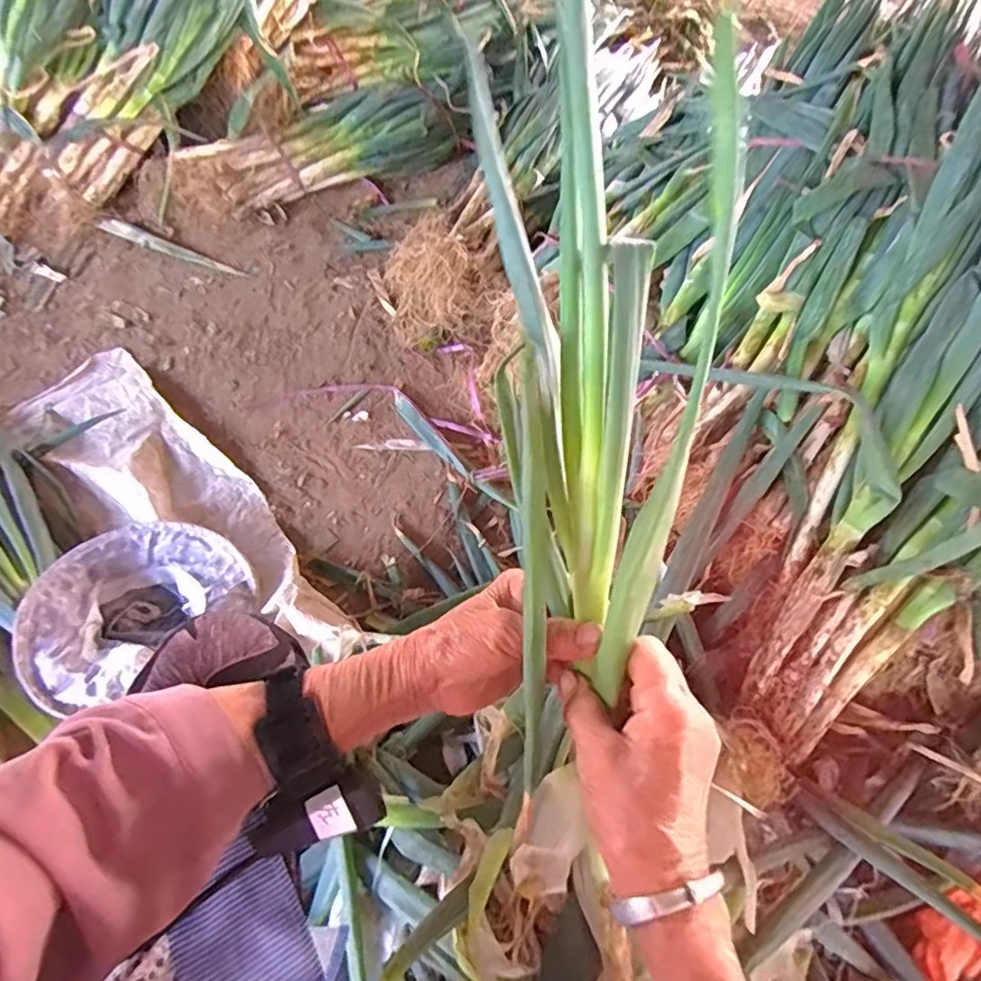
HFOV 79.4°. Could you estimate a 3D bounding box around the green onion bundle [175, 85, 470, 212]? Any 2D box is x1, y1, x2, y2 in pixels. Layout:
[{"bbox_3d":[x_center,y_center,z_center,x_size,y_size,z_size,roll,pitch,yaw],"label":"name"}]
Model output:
[{"bbox_3d":[-0.377,-0.786,1.359,0.613,0.134,0.194,-20,62,-13],"label":"green onion bundle"}]

